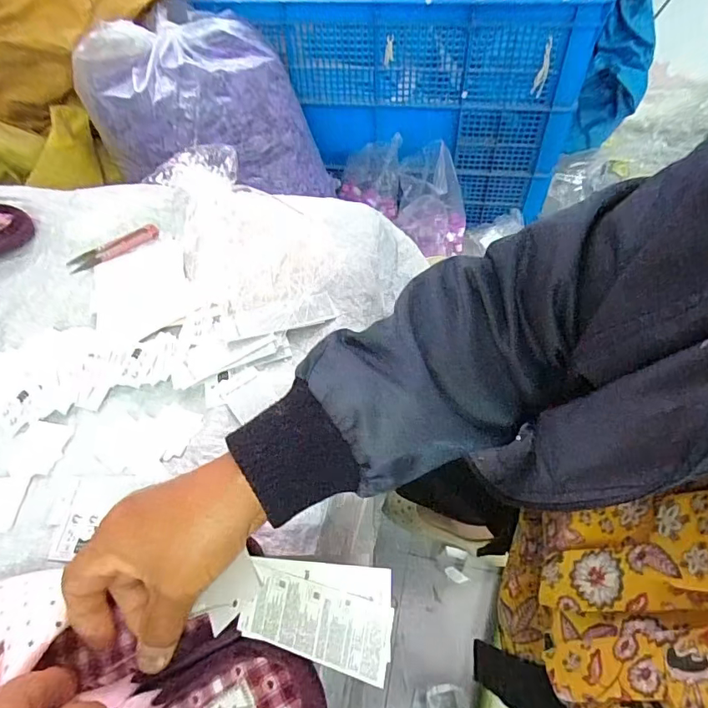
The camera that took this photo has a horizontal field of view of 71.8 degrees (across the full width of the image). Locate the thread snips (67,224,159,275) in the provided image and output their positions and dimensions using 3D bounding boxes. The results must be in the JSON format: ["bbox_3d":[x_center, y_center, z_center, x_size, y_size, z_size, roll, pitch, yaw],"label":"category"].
[{"bbox_3d":[-0.274,-0.121,0.560,0.103,0.011,0.028,-27,54,-15],"label":"thread snips"}]

